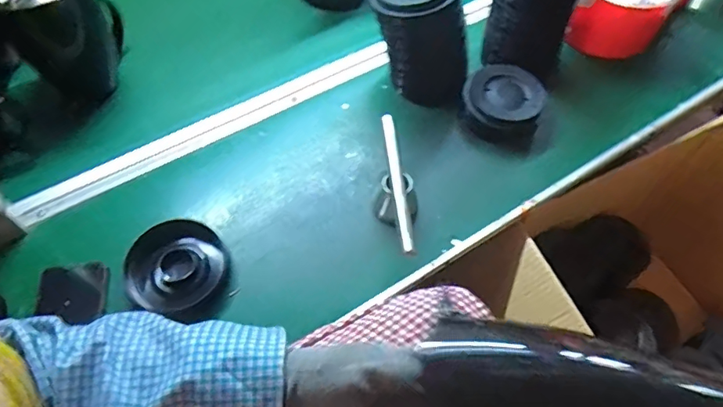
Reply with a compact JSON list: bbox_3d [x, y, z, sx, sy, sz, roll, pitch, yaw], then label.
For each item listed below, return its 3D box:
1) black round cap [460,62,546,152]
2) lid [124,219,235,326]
[{"bbox_3d":[0.211,-0.150,0.741,0.116,0.052,0.114,0,58,-1],"label":"black round cap"},{"bbox_3d":[-0.216,0.083,0.594,0.116,0.029,0.128,-40,67,-22],"label":"lid"}]

